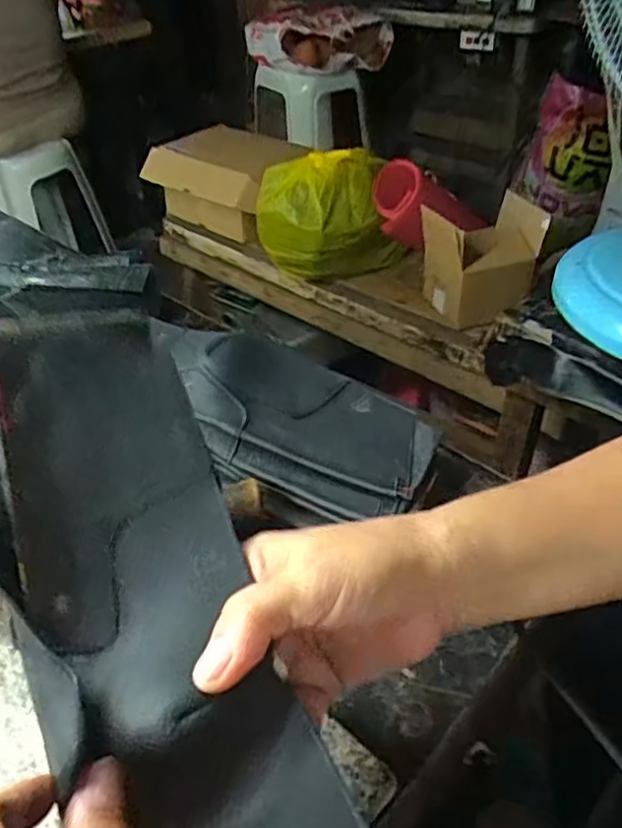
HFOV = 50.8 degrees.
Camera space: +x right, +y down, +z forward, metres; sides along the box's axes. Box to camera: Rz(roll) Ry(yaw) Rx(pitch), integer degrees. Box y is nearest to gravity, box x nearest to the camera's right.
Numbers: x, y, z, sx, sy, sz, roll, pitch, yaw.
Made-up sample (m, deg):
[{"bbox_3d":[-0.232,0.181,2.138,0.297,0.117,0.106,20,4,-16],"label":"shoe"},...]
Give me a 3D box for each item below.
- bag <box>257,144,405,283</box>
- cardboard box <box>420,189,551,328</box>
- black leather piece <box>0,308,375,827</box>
[{"bbox_3d":[0.029,-0.351,1.171,0.231,0.202,0.145,-12,41,-9],"label":"bag"},{"bbox_3d":[0.271,-0.246,1.061,0.186,0.180,0.126,1,40,6],"label":"cardboard box"},{"bbox_3d":[-0.041,0.100,0.234,0.095,0.029,0.318,-23,70,-21],"label":"black leather piece"}]

